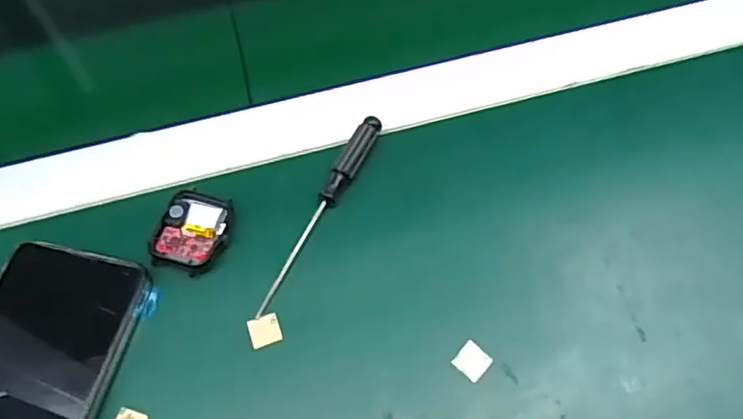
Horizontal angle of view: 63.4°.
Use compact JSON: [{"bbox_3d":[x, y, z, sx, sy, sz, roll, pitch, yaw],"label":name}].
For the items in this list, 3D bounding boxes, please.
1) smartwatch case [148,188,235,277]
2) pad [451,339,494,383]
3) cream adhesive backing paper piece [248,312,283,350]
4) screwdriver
[{"bbox_3d":[-0.098,0.012,0.332,0.038,0.008,0.045,15,66,8],"label":"smartwatch case"},{"bbox_3d":[0.051,0.076,0.302,0.016,0.004,0.016,38,71,17],"label":"pad"},{"bbox_3d":[-0.055,0.063,0.312,0.015,0.004,0.015,-18,66,-8],"label":"cream adhesive backing paper piece"},{"bbox_3d":[-0.028,0.000,0.336,0.014,0.012,0.130,26,68,12],"label":"screwdriver"}]

